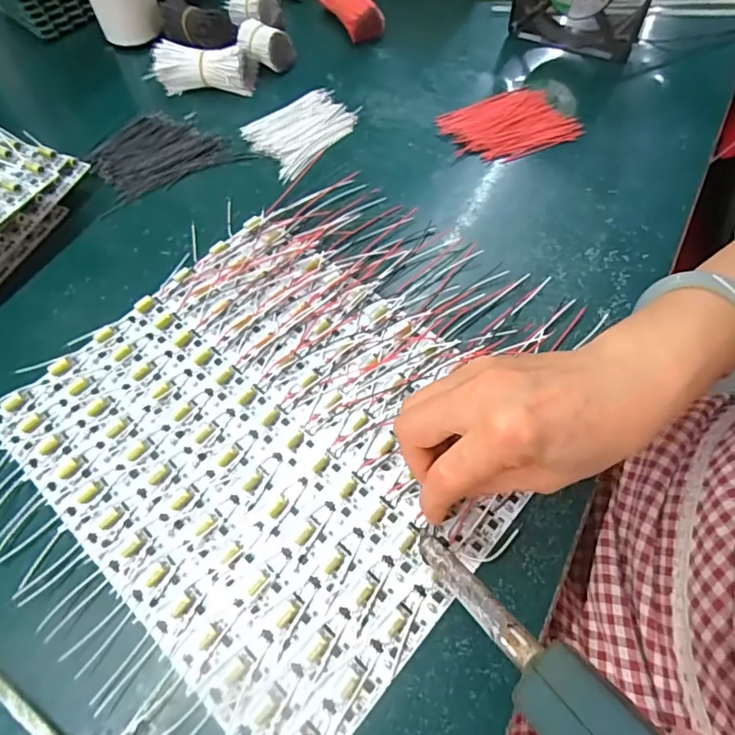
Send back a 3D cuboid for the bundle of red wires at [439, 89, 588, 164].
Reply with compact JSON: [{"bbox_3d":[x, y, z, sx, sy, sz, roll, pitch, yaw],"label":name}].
[{"bbox_3d":[0.125,-0.217,0.446,0.112,0.011,0.078,-18,63,-8],"label":"bundle of red wires"}]

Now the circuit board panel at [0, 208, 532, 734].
[{"bbox_3d":[-0.059,0.036,0.315,0.283,0.009,0.242,38,69,19],"label":"circuit board panel"}]

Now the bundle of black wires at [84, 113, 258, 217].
[{"bbox_3d":[-0.185,-0.198,0.452,0.121,0.008,0.100,-28,65,-12],"label":"bundle of black wires"}]

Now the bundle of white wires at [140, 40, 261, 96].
[{"bbox_3d":[-0.156,-0.285,0.480,0.094,0.034,0.032,4,62,4],"label":"bundle of white wires"}]

